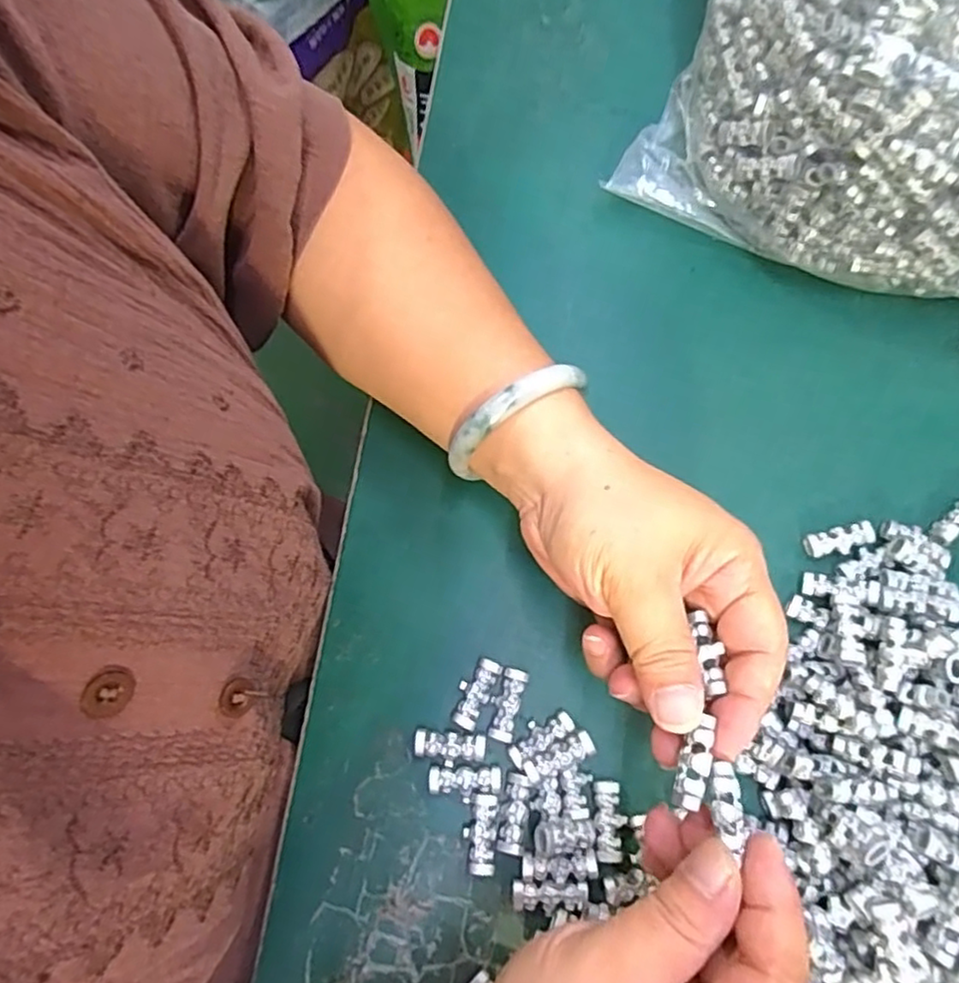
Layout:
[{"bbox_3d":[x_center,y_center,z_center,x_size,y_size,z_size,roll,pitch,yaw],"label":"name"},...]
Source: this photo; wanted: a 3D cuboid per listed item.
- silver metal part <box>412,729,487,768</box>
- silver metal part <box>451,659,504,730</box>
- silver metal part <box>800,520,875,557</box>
[{"bbox_3d":[-0.013,0.109,0.276,0.030,0.007,0.013,6,73,3],"label":"silver metal part"},{"bbox_3d":[-0.002,0.087,0.283,0.013,0.008,0.030,25,75,8],"label":"silver metal part"},{"bbox_3d":[0.165,0.023,0.300,0.030,0.010,0.012,-13,74,-3],"label":"silver metal part"}]

